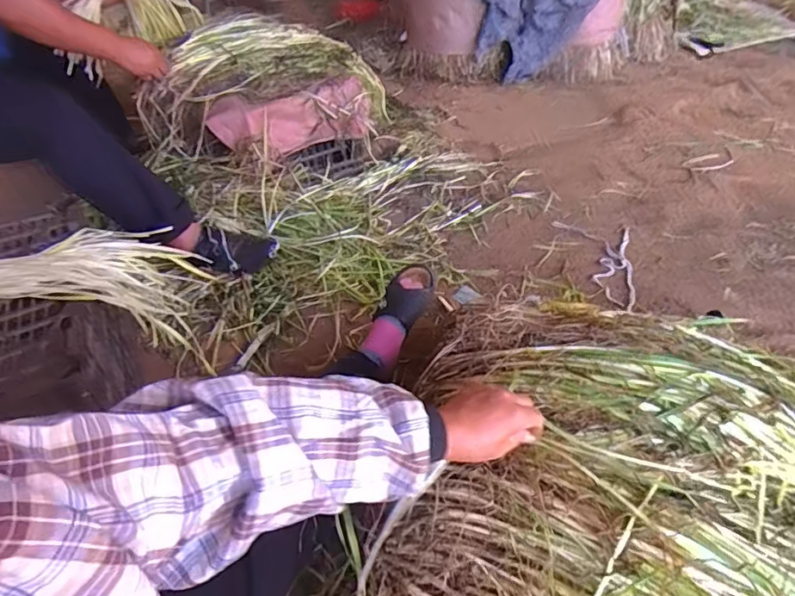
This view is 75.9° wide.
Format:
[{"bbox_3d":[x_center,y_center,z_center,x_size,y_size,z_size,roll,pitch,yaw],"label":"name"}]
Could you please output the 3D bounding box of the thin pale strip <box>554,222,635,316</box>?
[{"bbox_3d":[0.461,-0.080,1.202,0.174,0.006,0.298,5,46,13],"label":"thin pale strip"}]

